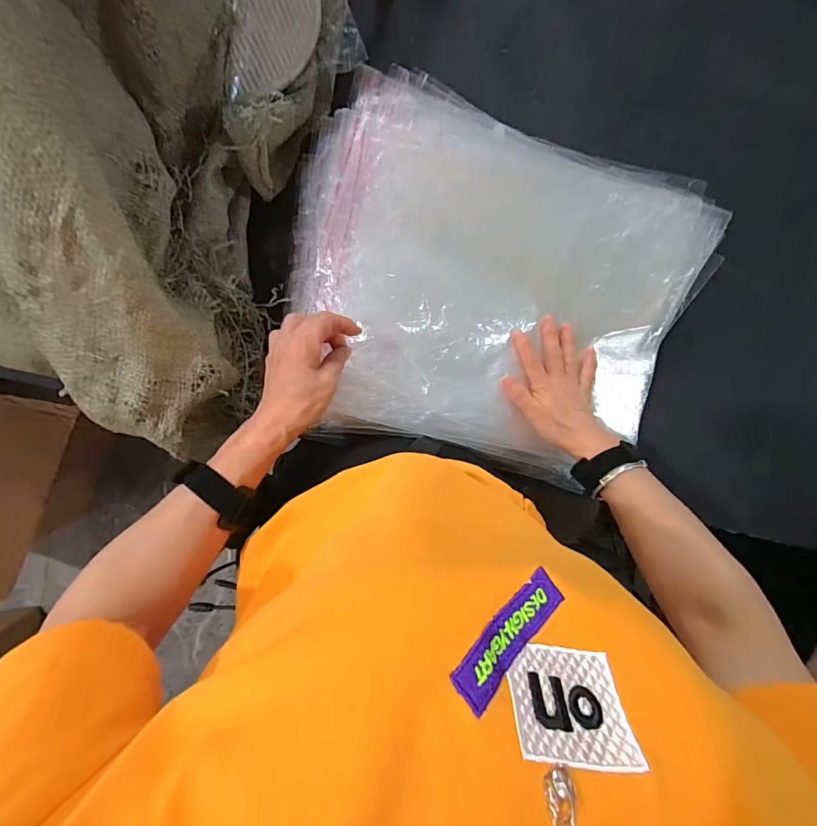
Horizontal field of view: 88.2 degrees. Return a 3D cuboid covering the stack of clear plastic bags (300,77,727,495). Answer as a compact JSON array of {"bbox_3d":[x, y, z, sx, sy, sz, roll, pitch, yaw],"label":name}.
[{"bbox_3d":[0.095,-0.123,0.453,0.433,0.047,0.341,14,94,-6],"label":"stack of clear plastic bags"}]

